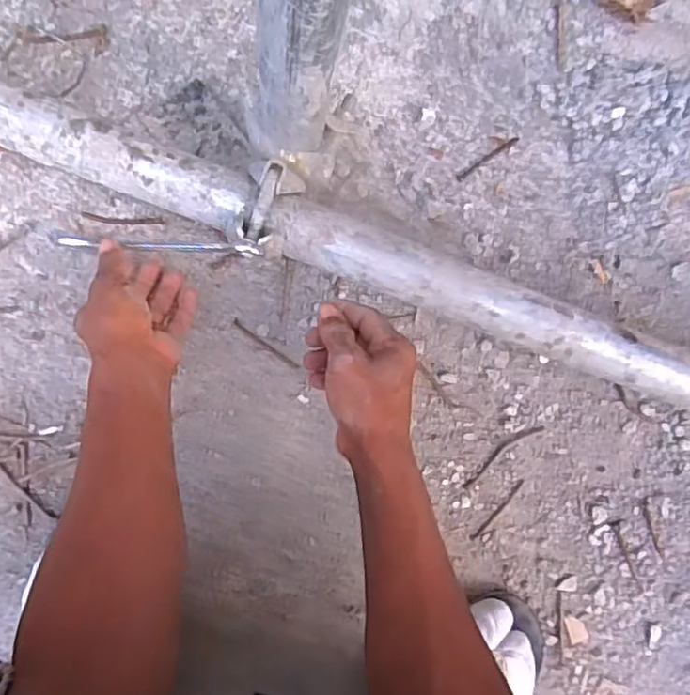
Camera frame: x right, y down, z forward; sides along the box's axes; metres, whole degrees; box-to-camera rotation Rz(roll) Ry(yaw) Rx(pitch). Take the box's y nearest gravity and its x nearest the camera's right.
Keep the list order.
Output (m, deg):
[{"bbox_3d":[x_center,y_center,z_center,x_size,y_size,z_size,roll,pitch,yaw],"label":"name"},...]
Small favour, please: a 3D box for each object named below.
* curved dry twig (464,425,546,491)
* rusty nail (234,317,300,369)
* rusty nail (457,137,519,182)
[{"bbox_3d":[0.152,0.103,0.608,0.097,0.004,0.013,-37,94,-5],"label":"curved dry twig"},{"bbox_3d":[-0.074,-0.003,0.586,0.074,0.004,0.005,38,86,-5],"label":"rusty nail"},{"bbox_3d":[0.140,-0.185,0.610,0.073,0.004,0.007,-35,93,-6],"label":"rusty nail"}]

